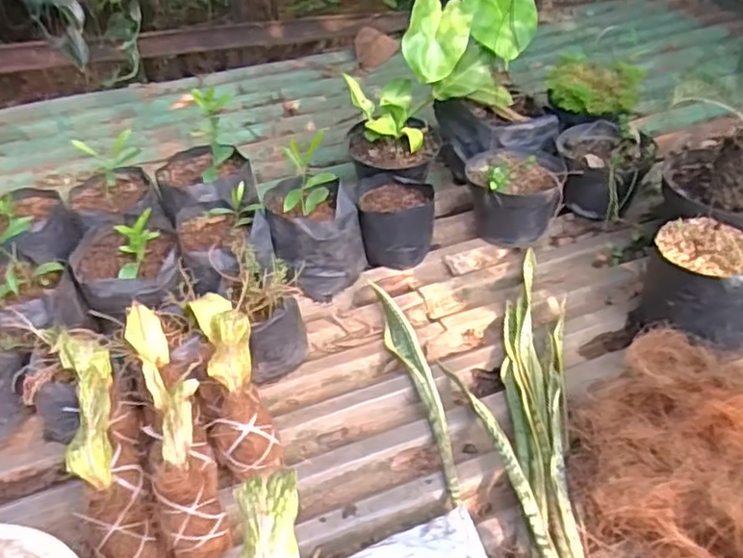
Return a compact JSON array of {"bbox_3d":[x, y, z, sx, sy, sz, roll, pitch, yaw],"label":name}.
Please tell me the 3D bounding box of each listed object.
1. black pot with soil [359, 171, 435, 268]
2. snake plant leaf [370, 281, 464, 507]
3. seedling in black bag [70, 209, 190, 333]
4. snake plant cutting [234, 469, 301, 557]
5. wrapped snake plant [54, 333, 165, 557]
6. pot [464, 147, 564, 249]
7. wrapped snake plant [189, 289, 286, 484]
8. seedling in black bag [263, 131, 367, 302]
[{"bbox_3d":[0.041,-0.094,1.137,0.125,0.113,0.129,1,43,-1],"label":"black pot with soil"},{"bbox_3d":[0.068,0.143,0.947,0.045,0.028,0.392,-10,44,-13],"label":"snake plant leaf"},{"bbox_3d":[-0.367,-0.009,1.005,0.158,0.163,0.153,1,43,-1],"label":"seedling in black bag"},{"bbox_3d":[-0.066,0.183,0.427,0.040,0.014,0.115,-6,58,-4],"label":"snake plant cutting"},{"bbox_3d":[-0.310,0.195,0.775,0.073,0.109,0.329,-15,67,-14],"label":"wrapped snake plant"},{"bbox_3d":[0.250,-0.154,1.181,0.159,0.133,0.168,2,43,1],"label":"pot"},{"bbox_3d":[-0.179,0.132,0.851,0.078,0.100,0.253,-14,76,-12],"label":"wrapped snake plant"},{"bbox_3d":[-0.096,-0.097,1.092,0.148,0.181,0.192,-12,45,-14],"label":"seedling in black bag"}]

